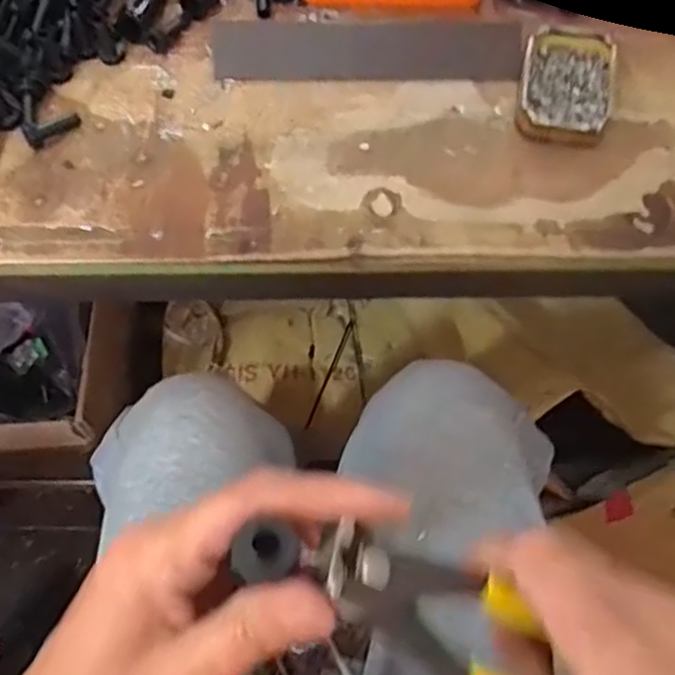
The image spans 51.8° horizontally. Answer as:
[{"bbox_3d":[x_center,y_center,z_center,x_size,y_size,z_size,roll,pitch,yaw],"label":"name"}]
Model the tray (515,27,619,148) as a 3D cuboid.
[{"bbox_3d":[0.159,-0.170,0.485,0.064,0.022,0.090,13,63,7],"label":"tray"}]

